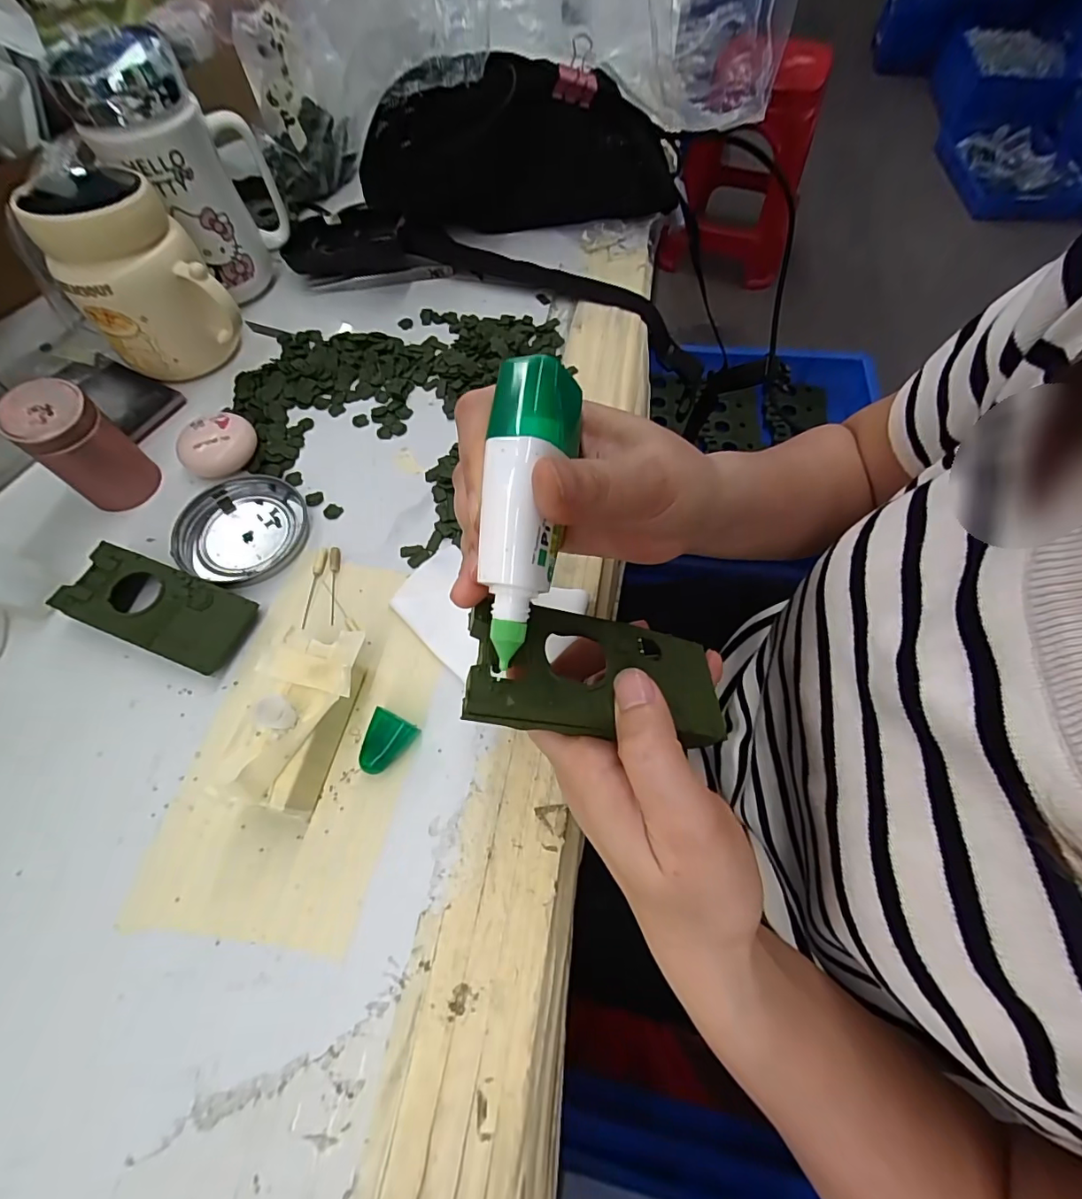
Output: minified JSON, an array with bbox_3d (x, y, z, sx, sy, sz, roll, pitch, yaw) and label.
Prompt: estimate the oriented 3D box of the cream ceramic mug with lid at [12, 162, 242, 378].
[{"bbox_3d":[-0.275,-0.221,0.343,0.082,0.110,0.107,-38,70,-16],"label":"cream ceramic mug with lid"}]

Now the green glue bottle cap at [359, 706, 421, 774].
[{"bbox_3d":[-0.078,0.074,0.254,0.026,0.020,0.029,24,67,12],"label":"green glue bottle cap"}]

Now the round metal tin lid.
[{"bbox_3d":[-0.191,-0.045,0.320,0.076,0.009,0.076,0,64,0],"label":"round metal tin lid"}]

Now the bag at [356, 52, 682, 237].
[{"bbox_3d":[-0.011,-0.373,0.415,0.263,0.113,0.049,-12,65,-5],"label":"bag"}]

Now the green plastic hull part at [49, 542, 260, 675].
[{"bbox_3d":[-0.218,0.005,0.287,0.100,0.019,0.045,19,66,9],"label":"green plastic hull part"}]

